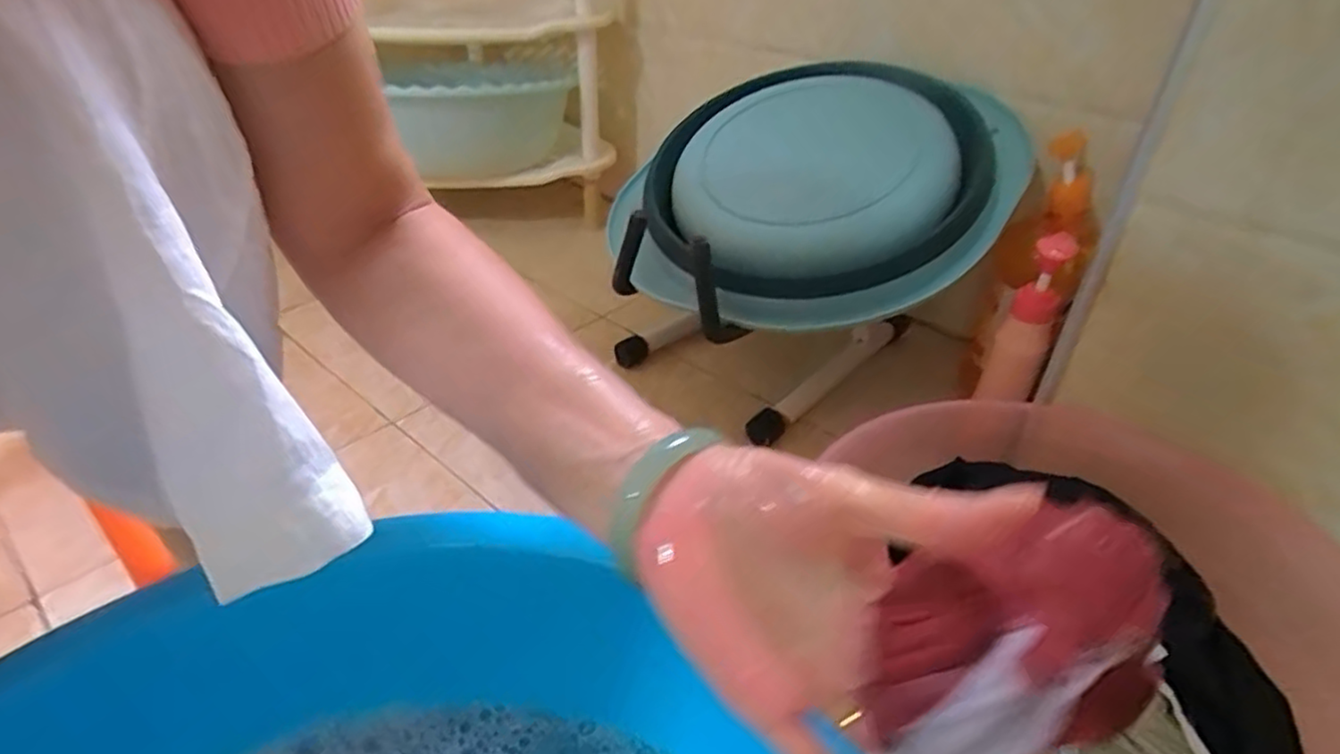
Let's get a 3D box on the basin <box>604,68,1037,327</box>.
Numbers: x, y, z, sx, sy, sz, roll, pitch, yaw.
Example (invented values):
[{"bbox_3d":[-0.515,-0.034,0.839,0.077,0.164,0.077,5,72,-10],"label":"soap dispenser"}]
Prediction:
[{"bbox_3d":[0.148,-0.191,0.699,0.421,0.070,0.330,-21,57,-1],"label":"basin"}]

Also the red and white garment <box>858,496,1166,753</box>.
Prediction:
[{"bbox_3d":[0.114,0.087,0.229,0.103,0.053,0.054,-13,35,-23],"label":"red and white garment"}]

